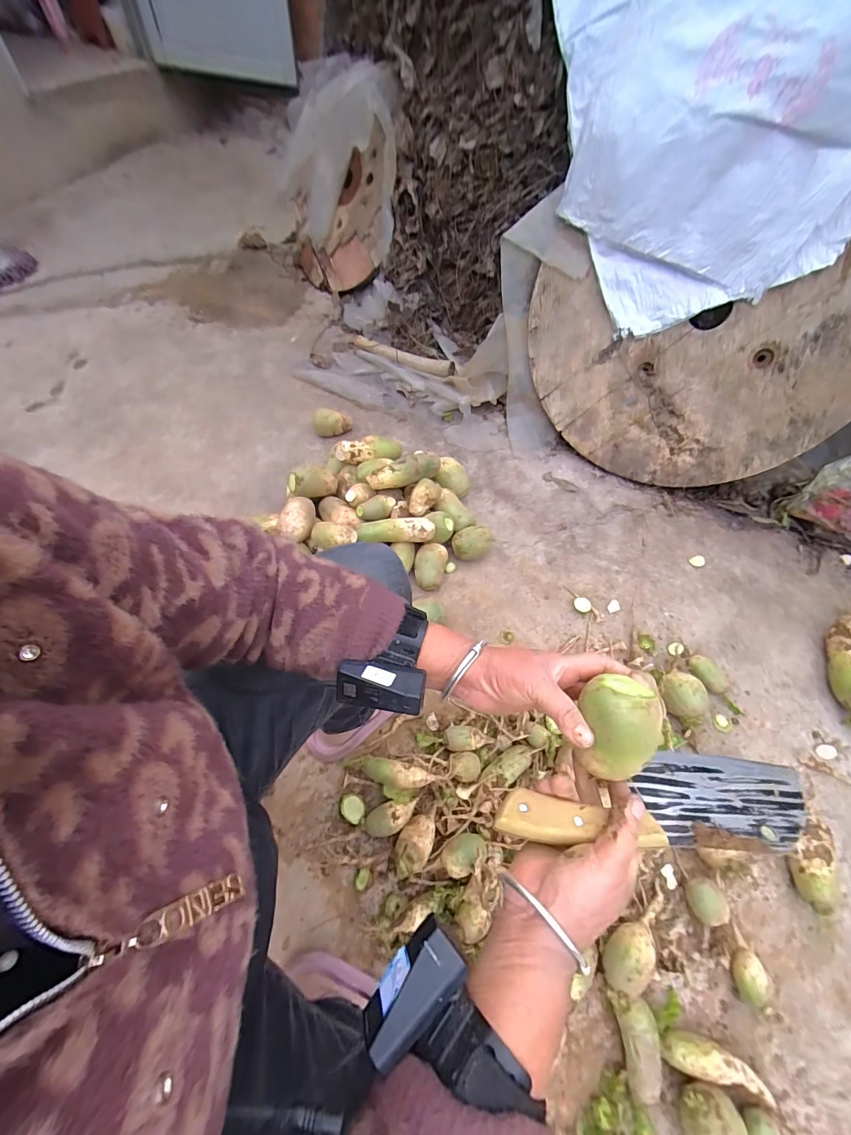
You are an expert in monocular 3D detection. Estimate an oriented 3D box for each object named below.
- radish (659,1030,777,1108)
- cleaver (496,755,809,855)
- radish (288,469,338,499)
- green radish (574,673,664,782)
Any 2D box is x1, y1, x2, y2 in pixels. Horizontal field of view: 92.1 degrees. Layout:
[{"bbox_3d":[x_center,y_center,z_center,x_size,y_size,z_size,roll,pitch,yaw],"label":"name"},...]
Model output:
[{"bbox_3d":[0.381,0.659,0.551,0.131,0.046,0.044,11,61,4],"label":"radish"},{"bbox_3d":[0.184,0.194,0.328,0.262,0.027,0.075,0,34,-11],"label":"cleaver"},{"bbox_3d":[-0.254,-0.188,0.928,0.105,0.073,0.057,-7,61,-9],"label":"radish"},{"bbox_3d":[0.143,0.119,0.308,0.049,0.054,0.068,-3,61,-4],"label":"green radish"}]

